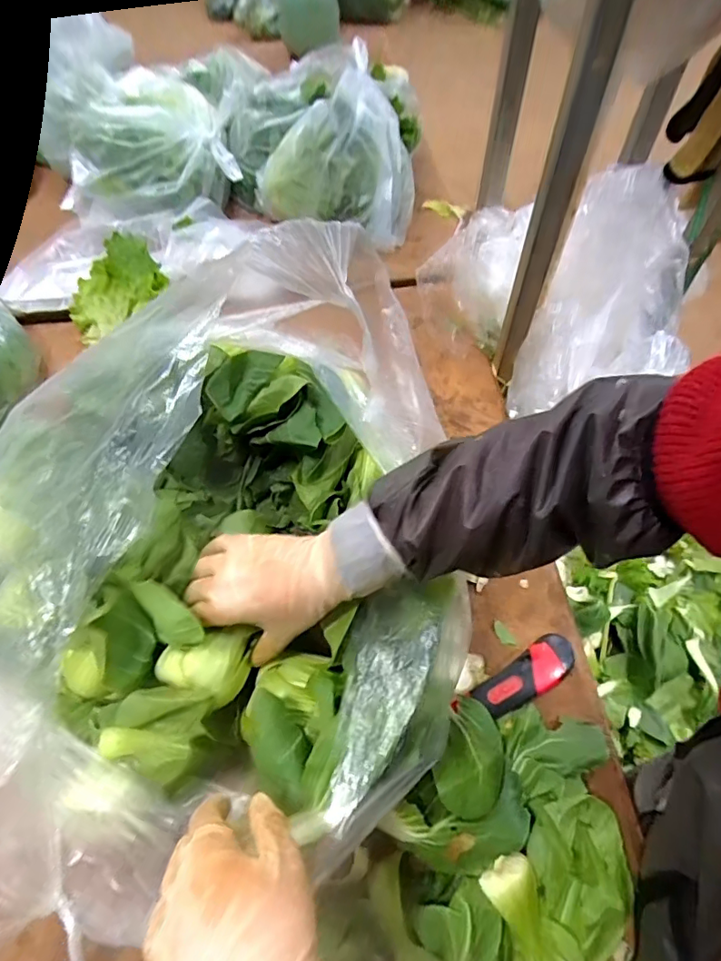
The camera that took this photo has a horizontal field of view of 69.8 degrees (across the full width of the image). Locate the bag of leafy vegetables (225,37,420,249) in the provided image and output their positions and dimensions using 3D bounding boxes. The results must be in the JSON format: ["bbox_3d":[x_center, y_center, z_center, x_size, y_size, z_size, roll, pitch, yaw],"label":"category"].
[{"bbox_3d":[-0.065,-0.553,0.860,0.277,0.200,0.233,-12,59,-7],"label":"bag of leafy vegetables"}]

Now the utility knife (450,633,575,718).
[{"bbox_3d":[0.148,0.188,0.482,0.131,0.020,0.038,-28,62,-16],"label":"utility knife"}]

